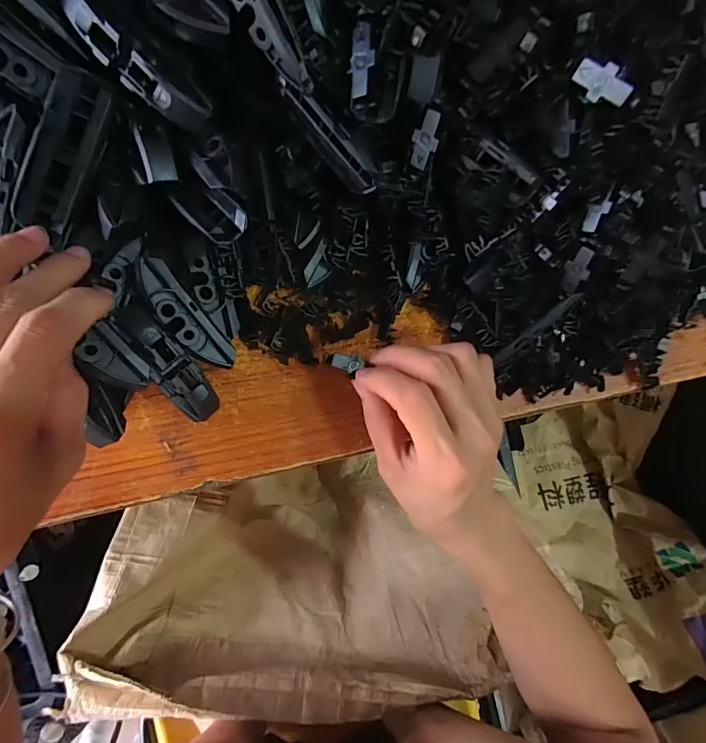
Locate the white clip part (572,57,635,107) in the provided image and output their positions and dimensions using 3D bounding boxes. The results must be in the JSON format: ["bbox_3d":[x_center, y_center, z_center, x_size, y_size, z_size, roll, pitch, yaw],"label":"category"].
[{"bbox_3d":[0.111,-0.128,0.187,0.004,0.014,0.026,-22,62,-37],"label":"white clip part"}]

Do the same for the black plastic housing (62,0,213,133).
[{"bbox_3d":[-0.095,-0.138,0.184,0.070,0.009,0.023,43,85,-18],"label":"black plastic housing"}]

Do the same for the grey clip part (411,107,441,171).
[{"bbox_3d":[0.035,-0.112,0.204,0.011,0.026,0.007,10,45,-7],"label":"grey clip part"}]

